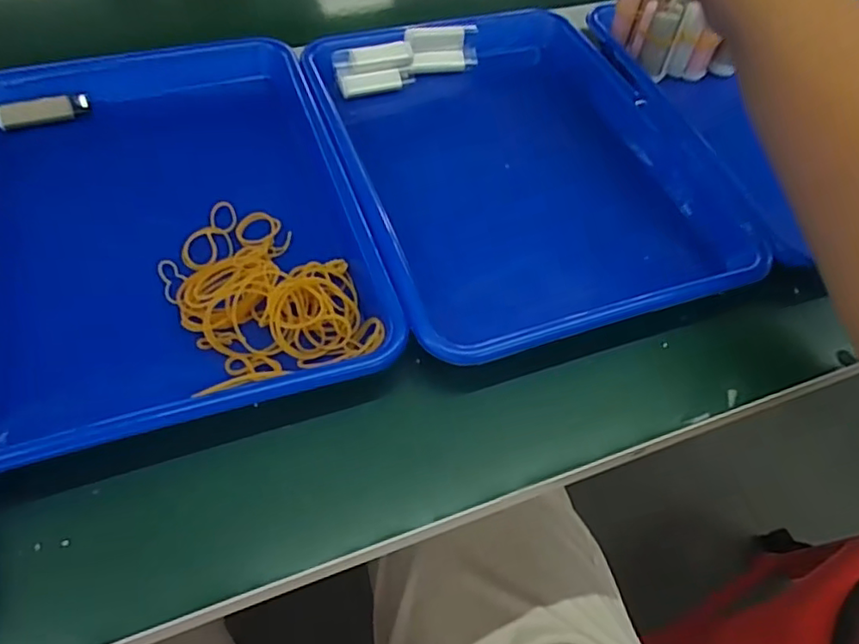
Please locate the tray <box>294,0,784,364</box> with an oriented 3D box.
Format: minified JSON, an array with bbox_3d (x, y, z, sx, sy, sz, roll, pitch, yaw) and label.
[{"bbox_3d":[0.060,-0.121,0.462,0.247,0.048,0.320,-15,57,-15],"label":"tray"}]

